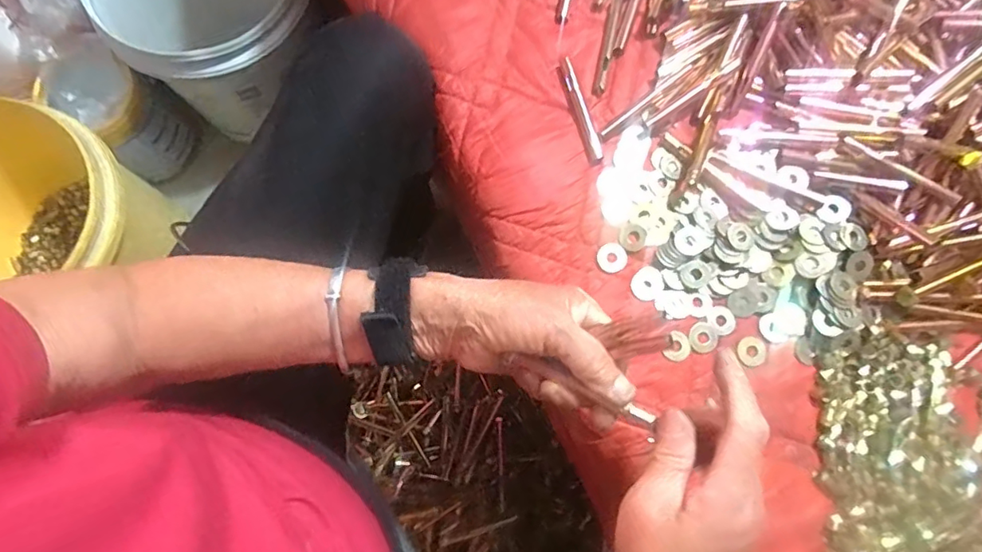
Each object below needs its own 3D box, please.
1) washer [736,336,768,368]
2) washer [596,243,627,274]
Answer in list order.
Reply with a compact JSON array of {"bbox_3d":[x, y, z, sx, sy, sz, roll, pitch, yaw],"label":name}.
[{"bbox_3d":[0.193,0.056,0.396,0.024,0.004,0.021,-18,80,-5],"label":"washer"},{"bbox_3d":[0.093,-0.014,0.410,0.023,0.004,0.022,0,79,-1],"label":"washer"}]

